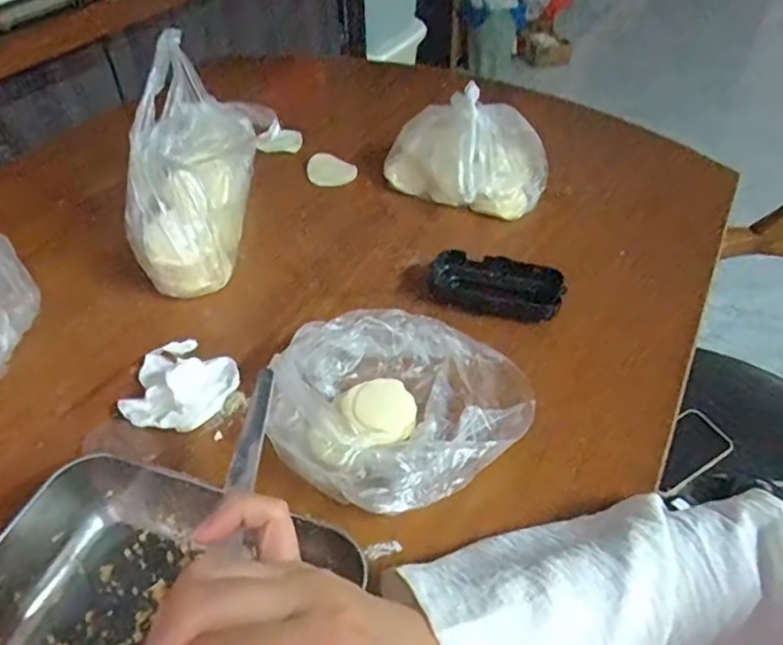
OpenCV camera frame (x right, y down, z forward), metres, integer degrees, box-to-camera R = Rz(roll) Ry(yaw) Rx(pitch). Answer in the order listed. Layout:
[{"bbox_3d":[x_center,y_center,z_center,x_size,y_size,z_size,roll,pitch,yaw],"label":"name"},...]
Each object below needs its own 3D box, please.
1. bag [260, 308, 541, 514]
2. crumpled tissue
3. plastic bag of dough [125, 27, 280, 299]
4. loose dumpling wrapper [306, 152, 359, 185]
[{"bbox_3d":[0.009,0.051,0.427,0.178,0.047,0.152,-29,51,-26],"label":"bag"},{"bbox_3d":[-0.158,0.038,0.445,0.077,0.029,0.077,22,48,21],"label":"crumpled tissue"},{"bbox_3d":[-0.163,-0.141,0.540,0.083,0.152,0.204,4,44,5],"label":"plastic bag of dough"},{"bbox_3d":[-0.064,-0.168,0.677,0.054,0.008,0.052,-1,44,-1],"label":"loose dumpling wrapper"}]

